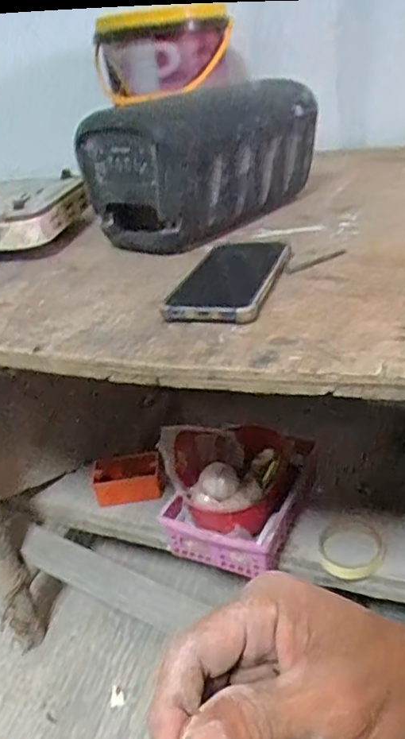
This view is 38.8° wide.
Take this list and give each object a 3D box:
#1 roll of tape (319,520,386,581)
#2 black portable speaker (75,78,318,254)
[{"bbox_3d":[0.200,0.240,0.771,0.082,0.028,0.080,-1,29,13],"label":"roll of tape"},{"bbox_3d":[0.005,-0.235,0.670,0.153,0.144,0.246,17,36,36],"label":"black portable speaker"}]

